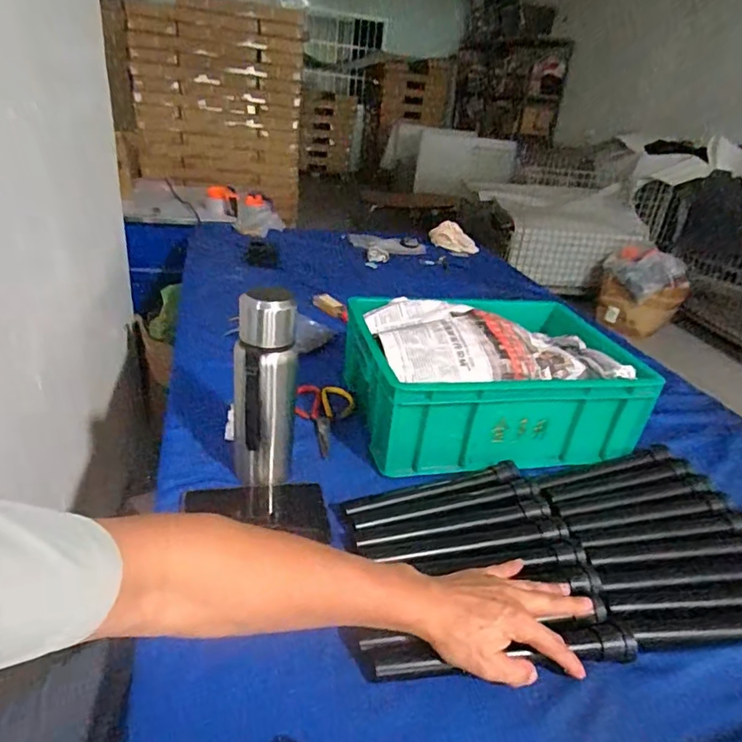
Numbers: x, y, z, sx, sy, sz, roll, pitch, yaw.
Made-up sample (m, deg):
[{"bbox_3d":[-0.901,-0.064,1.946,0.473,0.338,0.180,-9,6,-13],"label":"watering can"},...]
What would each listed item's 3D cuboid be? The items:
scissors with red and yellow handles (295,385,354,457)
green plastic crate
[{"bbox_3d":[-0.071,0.070,0.805,0.088,0.017,0.169,4,28,-7],"label":"scissors with red and yellow handles"},{"bbox_3d":[0.190,-0.003,0.842,0.424,0.152,0.313,0,29,-15],"label":"green plastic crate"}]

